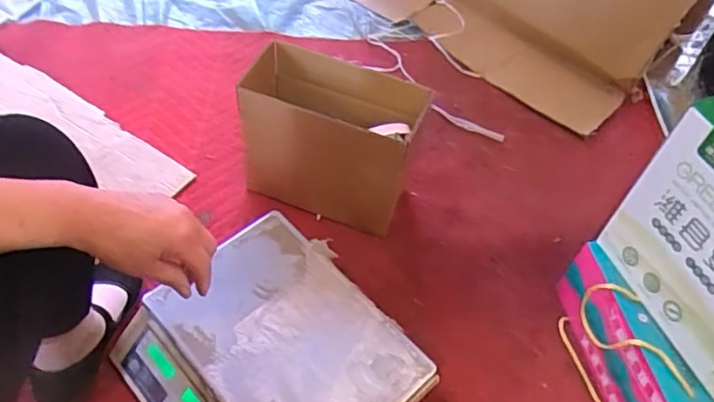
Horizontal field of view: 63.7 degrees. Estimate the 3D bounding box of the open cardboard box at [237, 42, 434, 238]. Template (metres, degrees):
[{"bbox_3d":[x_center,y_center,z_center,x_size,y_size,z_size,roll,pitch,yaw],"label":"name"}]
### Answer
[{"bbox_3d":[-0.053,-0.095,0.955,0.309,0.246,0.143,22,52,13],"label":"open cardboard box"}]

